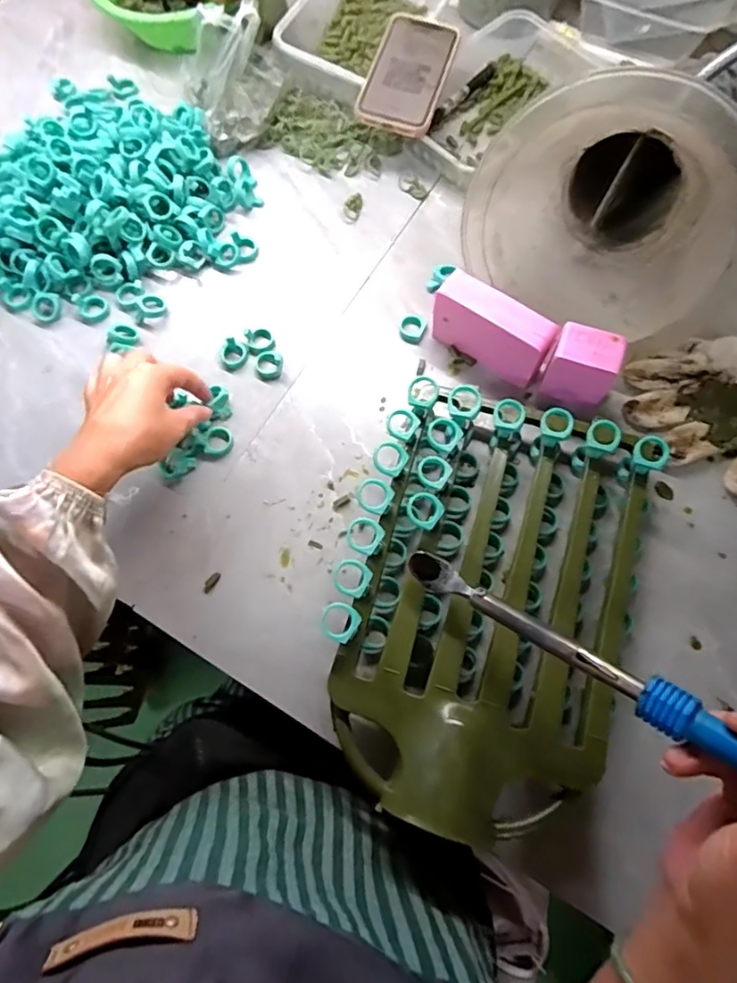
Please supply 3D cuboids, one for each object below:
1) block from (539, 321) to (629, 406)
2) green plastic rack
[{"bbox_3d":[0.187,-0.109,0.486,0.055,0.063,0.043,23,73,10],"label":"block"},{"bbox_3d":[0.096,0.075,0.428,0.233,0.069,0.330,15,74,7],"label":"green plastic rack"}]

